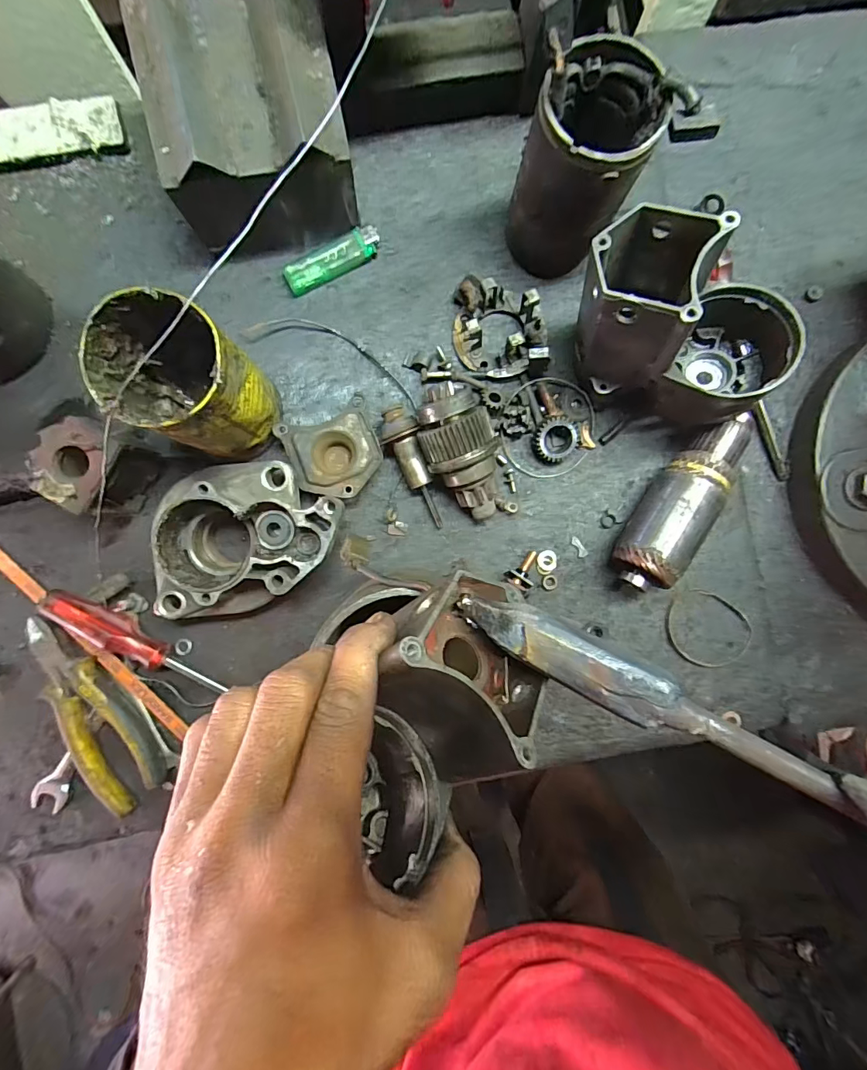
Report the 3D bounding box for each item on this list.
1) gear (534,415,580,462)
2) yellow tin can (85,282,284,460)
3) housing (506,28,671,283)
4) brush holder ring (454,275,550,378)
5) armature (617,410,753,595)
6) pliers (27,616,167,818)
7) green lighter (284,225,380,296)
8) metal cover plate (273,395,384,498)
[{"bbox_3d":[0.097,-0.076,0.357,0.033,0.014,0.033,0,87,-1],"label":"gear"},{"bbox_3d":[-0.153,-0.092,0.294,0.076,0.116,0.072,33,87,0],"label":"yellow tin can"},{"bbox_3d":[0.095,-0.239,0.306,0.070,0.118,0.080,27,87,0],"label":"housing"},{"bbox_3d":[0.053,-0.158,0.342,0.071,0.037,0.070,0,87,-1],"label":"brush holder ring"},{"bbox_3d":[0.184,-0.025,0.336,0.048,0.052,0.146,36,87,0],"label":"armature"},{"bbox_3d":[-0.258,0.132,0.337,0.061,0.022,0.151,-38,89,-3],"label":"pliers"},{"bbox_3d":[-0.078,-0.214,0.352,0.078,0.011,0.020,-28,88,-2],"label":"green lighter"},{"bbox_3d":[-0.074,-0.061,0.342,0.067,0.021,0.066,-20,88,-2],"label":"metal cover plate"}]

